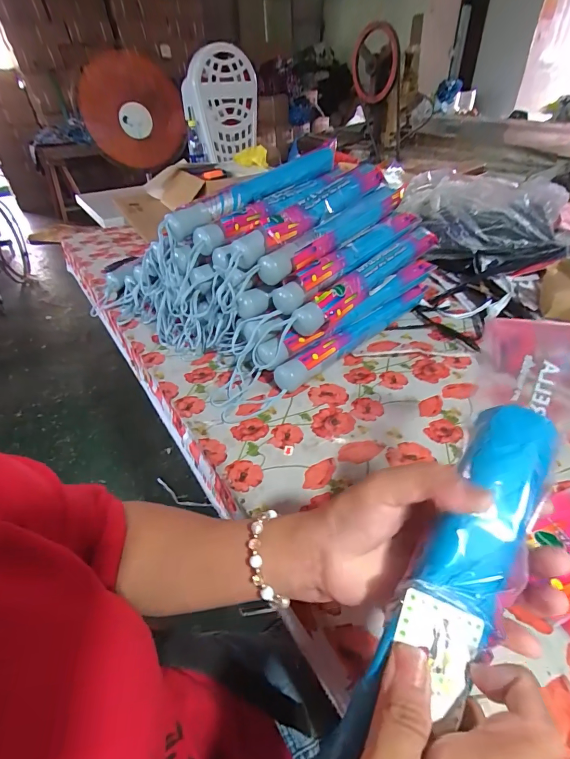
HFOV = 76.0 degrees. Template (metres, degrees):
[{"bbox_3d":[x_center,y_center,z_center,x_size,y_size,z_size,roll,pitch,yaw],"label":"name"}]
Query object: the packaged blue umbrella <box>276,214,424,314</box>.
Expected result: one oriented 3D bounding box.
[{"bbox_3d":[0.111,-0.196,0.562,0.037,0.040,0.343,29,48,34],"label":"packaged blue umbrella"}]

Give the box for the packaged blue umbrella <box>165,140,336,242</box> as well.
[{"bbox_3d":[-0.029,-0.302,0.575,0.346,0.055,0.034,-33,47,-32],"label":"packaged blue umbrella"}]

